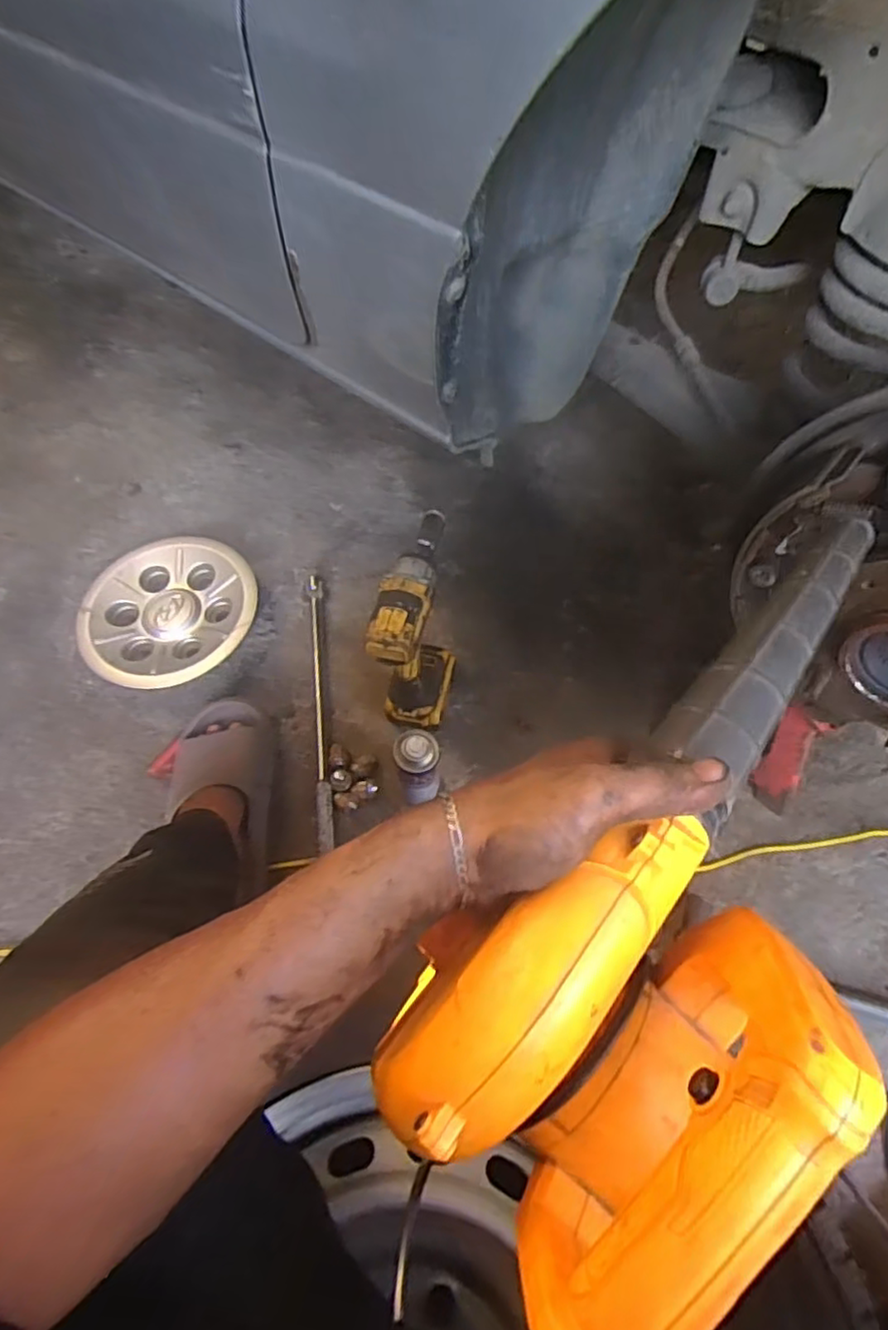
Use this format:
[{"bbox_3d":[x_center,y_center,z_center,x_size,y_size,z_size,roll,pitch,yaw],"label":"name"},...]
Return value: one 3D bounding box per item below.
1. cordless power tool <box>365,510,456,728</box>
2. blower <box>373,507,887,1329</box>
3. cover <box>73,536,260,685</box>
[{"bbox_3d":[-0.029,-0.056,0.796,0.087,0.212,0.199,4,61,1],"label":"cordless power tool"},{"bbox_3d":[0.113,0.065,0.296,0.131,0.117,0.378,28,64,13],"label":"blower"},{"bbox_3d":[-0.400,-0.081,0.938,0.251,0.036,0.249,-12,63,5],"label":"cover"}]

